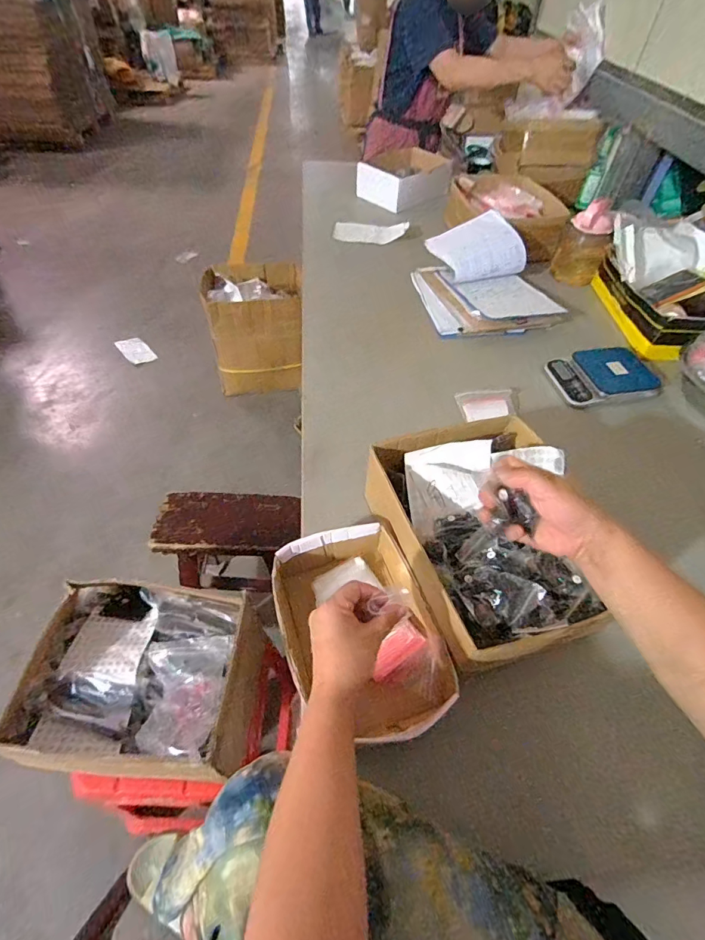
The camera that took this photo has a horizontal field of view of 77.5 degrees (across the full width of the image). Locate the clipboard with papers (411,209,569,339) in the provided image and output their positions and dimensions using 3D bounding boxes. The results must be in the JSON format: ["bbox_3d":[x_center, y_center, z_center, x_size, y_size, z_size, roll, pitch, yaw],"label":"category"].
[{"bbox_3d":[0.330,-0.482,1.095,0.302,0.130,0.349,-7,52,-11],"label":"clipboard with papers"}]

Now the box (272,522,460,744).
[{"bbox_3d":[0.006,0.200,0.554,0.181,0.065,0.261,-12,53,-15],"label":"box"}]

